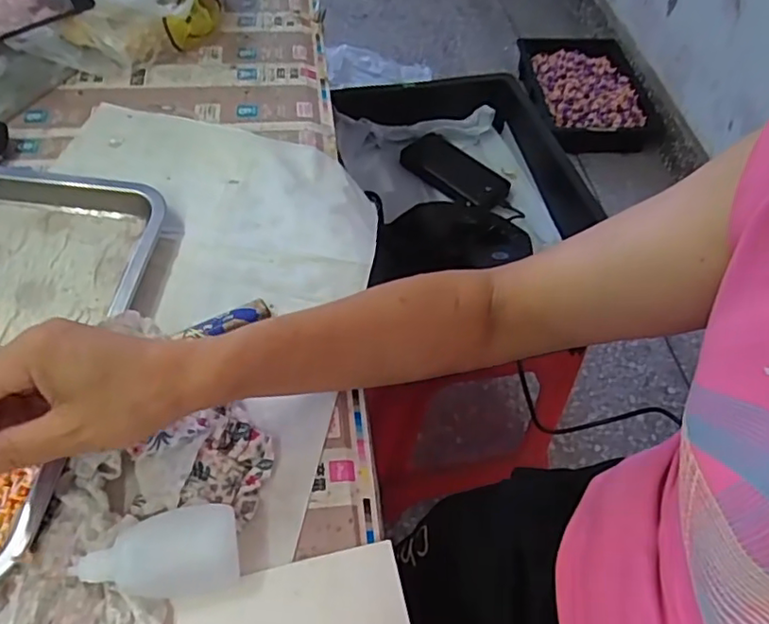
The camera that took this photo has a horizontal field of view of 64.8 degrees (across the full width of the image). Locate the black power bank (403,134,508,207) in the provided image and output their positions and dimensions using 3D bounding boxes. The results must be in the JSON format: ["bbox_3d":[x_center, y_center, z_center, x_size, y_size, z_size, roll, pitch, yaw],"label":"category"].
[{"bbox_3d":[0.099,-0.202,0.867,0.085,0.017,0.161,-36,63,-28],"label":"black power bank"}]

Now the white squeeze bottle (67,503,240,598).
[{"bbox_3d":[-0.124,0.133,0.334,0.084,0.020,0.042,-6,53,-10],"label":"white squeeze bottle"}]

